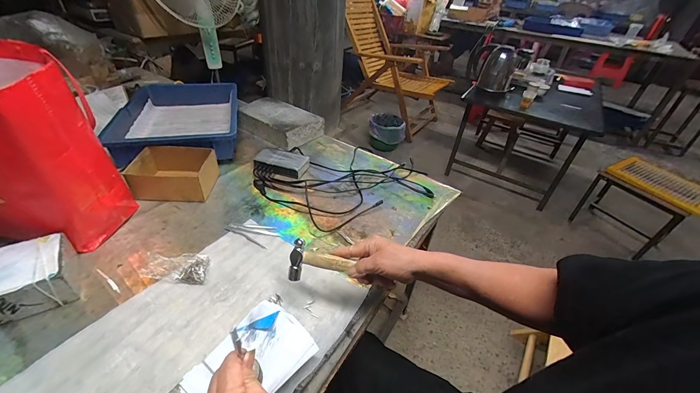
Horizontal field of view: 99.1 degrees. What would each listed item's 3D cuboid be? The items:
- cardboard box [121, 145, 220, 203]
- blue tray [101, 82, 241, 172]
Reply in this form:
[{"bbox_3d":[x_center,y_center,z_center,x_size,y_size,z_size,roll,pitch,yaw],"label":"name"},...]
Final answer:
[{"bbox_3d":[-0.388,-0.052,0.664,0.162,0.070,0.115,-1,39,-8],"label":"cardboard box"},{"bbox_3d":[-0.466,-0.219,0.845,0.281,0.076,0.394,-7,40,-15],"label":"blue tray"}]

